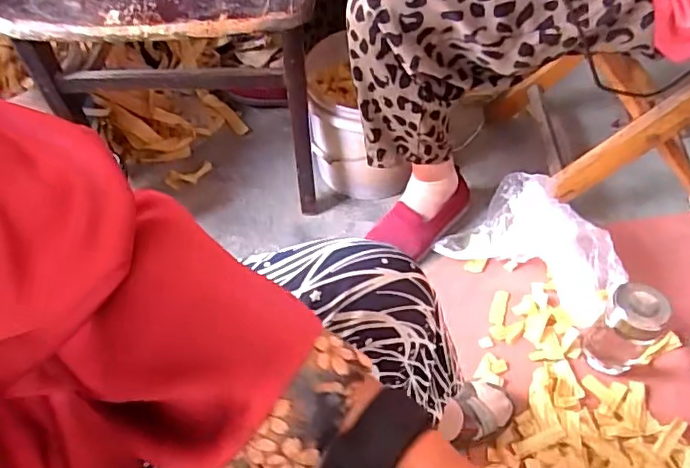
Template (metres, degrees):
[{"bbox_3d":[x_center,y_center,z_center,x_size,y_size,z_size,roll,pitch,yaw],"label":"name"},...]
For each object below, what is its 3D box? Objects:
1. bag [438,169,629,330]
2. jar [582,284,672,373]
[{"bbox_3d":[0.300,0.013,0.897,0.269,0.160,0.131,32,59,23],"label":"bag"},{"bbox_3d":[0.396,0.135,0.803,0.071,0.158,0.080,-31,59,-21],"label":"jar"}]

